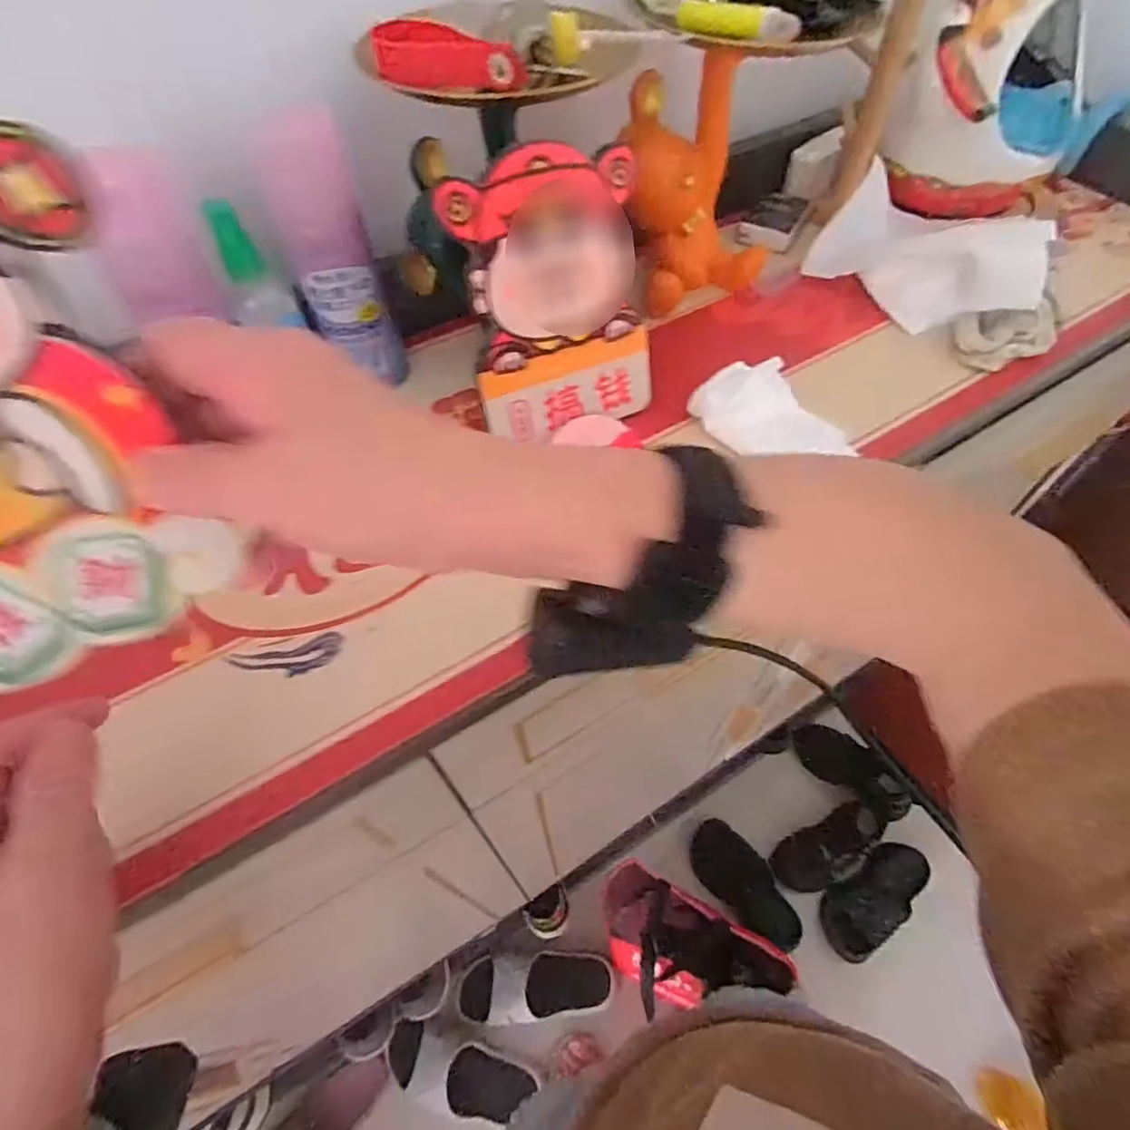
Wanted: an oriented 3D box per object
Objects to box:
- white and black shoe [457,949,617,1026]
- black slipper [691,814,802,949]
[{"bbox_3d":[-0.047,0.745,1.058,0.262,0.056,0.099,-4,56,-1],"label":"white and black shoe"},{"bbox_3d":[0.339,0.618,1.151,0.115,0.065,0.253,-26,59,-15],"label":"black slipper"}]

